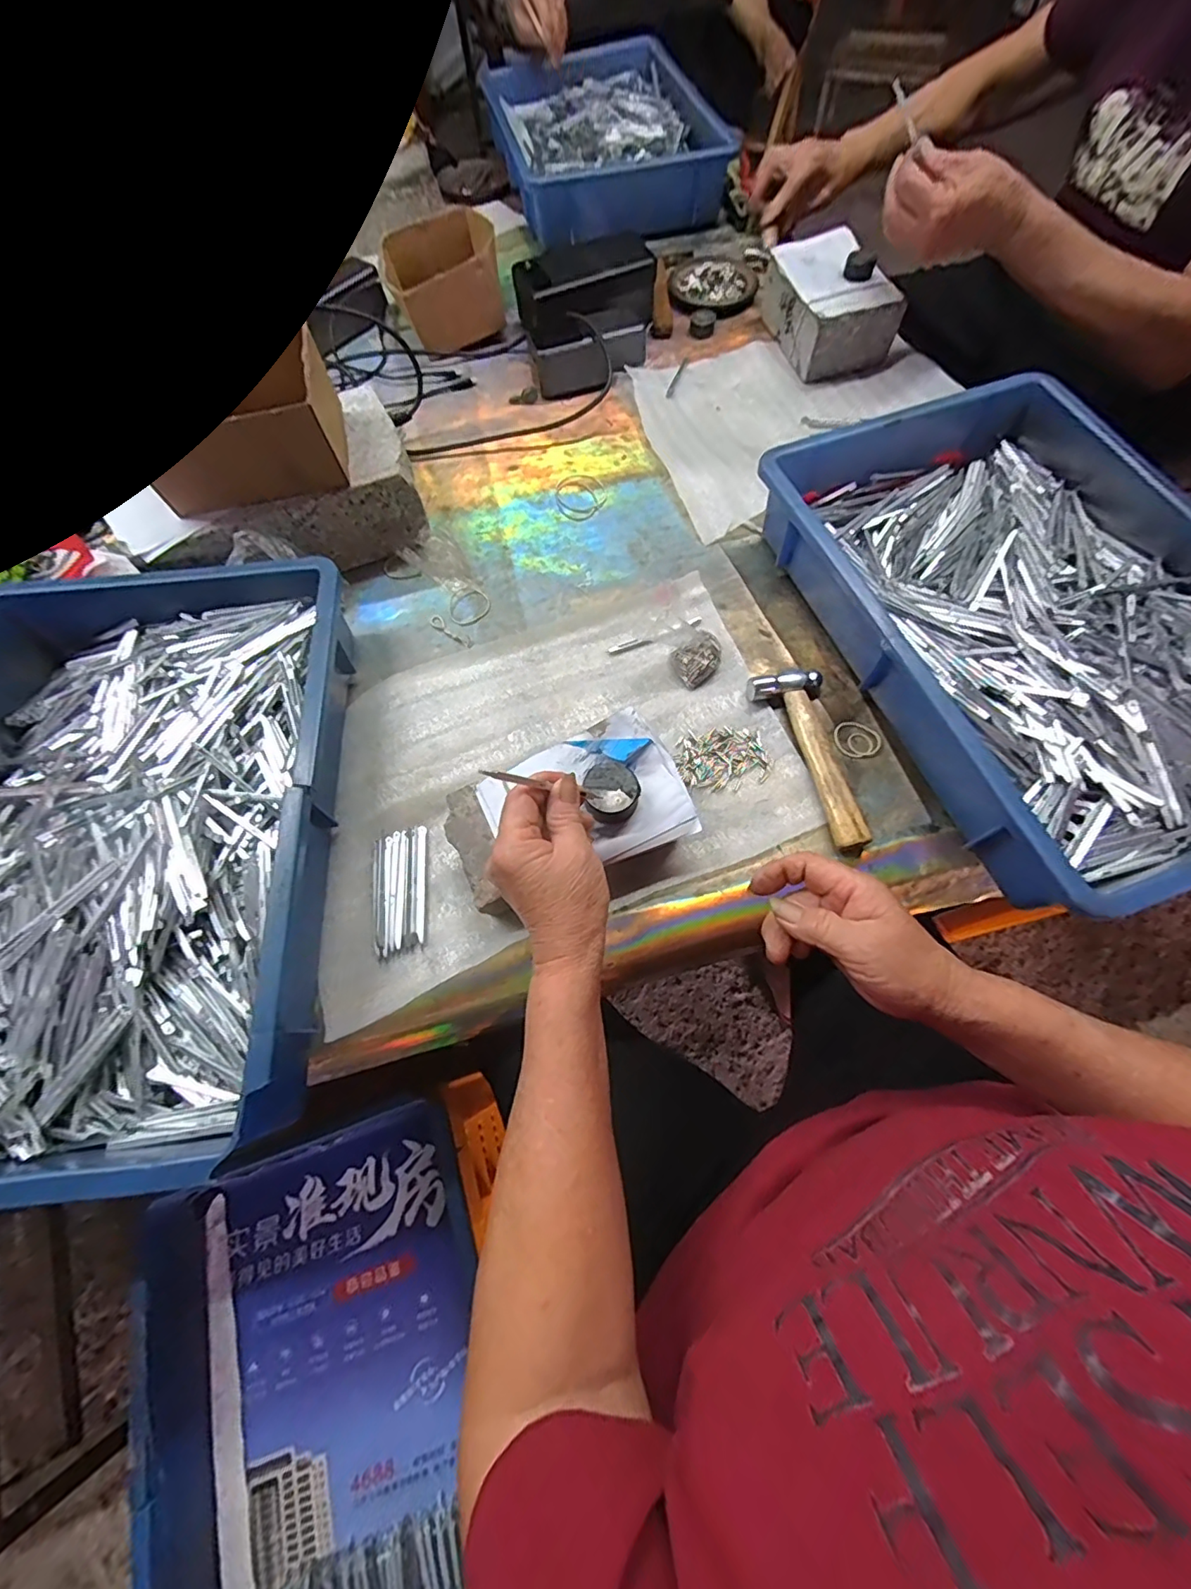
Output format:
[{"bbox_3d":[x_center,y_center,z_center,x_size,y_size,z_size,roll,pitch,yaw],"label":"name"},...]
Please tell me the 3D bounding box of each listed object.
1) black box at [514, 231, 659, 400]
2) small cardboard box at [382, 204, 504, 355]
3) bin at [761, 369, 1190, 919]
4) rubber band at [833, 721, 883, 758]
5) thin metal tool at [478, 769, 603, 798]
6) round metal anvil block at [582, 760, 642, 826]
[{"bbox_3d":[-0.006,-0.558,0.632,0.156,0.096,0.140,-5,67,0],"label":"black box"},{"bbox_3d":[-0.182,-0.627,0.667,0.130,0.078,0.149,-19,67,-5],"label":"small cardboard box"},{"bbox_3d":[0.351,-0.145,0.443,0.284,0.089,0.435,-19,67,-5],"label":"bin"},{"bbox_3d":[0.219,-0.045,0.451,0.038,0.004,0.031,31,72,15],"label":"rubber band"},{"bbox_3d":[-0.030,-0.006,0.326,0.004,0.099,0.006,-32,62,33],"label":"thin metal tool"},{"bbox_3d":[0.011,-0.003,0.377,0.037,0.024,0.042,-11,67,-2],"label":"round metal anvil block"}]

